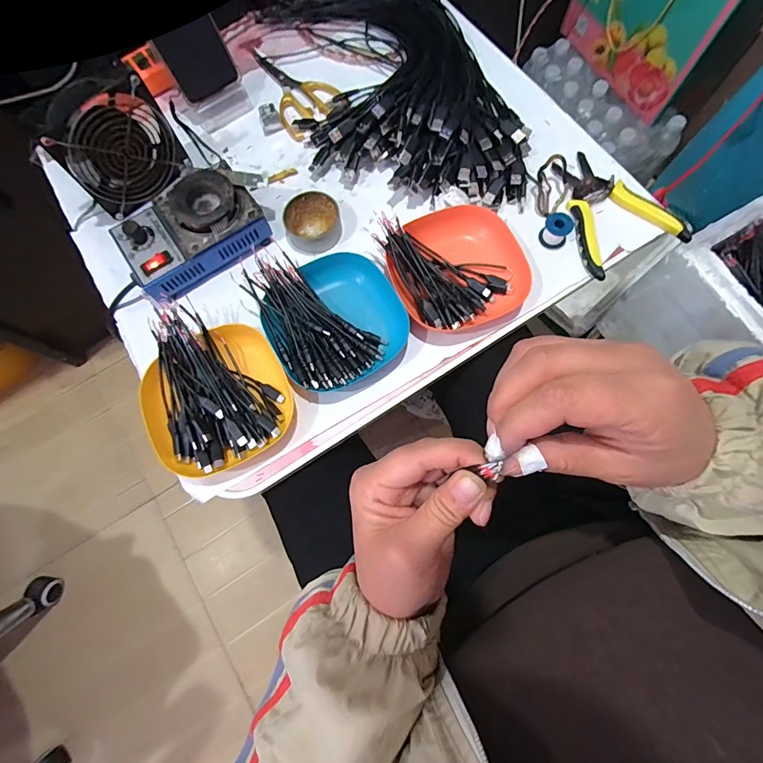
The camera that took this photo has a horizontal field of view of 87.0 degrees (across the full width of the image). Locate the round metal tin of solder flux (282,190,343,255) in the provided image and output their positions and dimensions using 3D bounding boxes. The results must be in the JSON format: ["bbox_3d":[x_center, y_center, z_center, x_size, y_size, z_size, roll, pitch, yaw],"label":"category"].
[{"bbox_3d":[-0.079,-0.185,0.469,0.064,0.025,0.064,0,75,1],"label":"round metal tin of solder flux"}]

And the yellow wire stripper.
[{"bbox_3d":[0.257,-0.201,0.463,0.115,0.024,0.153,-24,76,-5],"label":"yellow wire stripper"}]

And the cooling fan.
[{"bbox_3d":[-0.295,-0.263,0.453,0.116,0.113,0.045,-43,78,-9],"label":"cooling fan"}]

